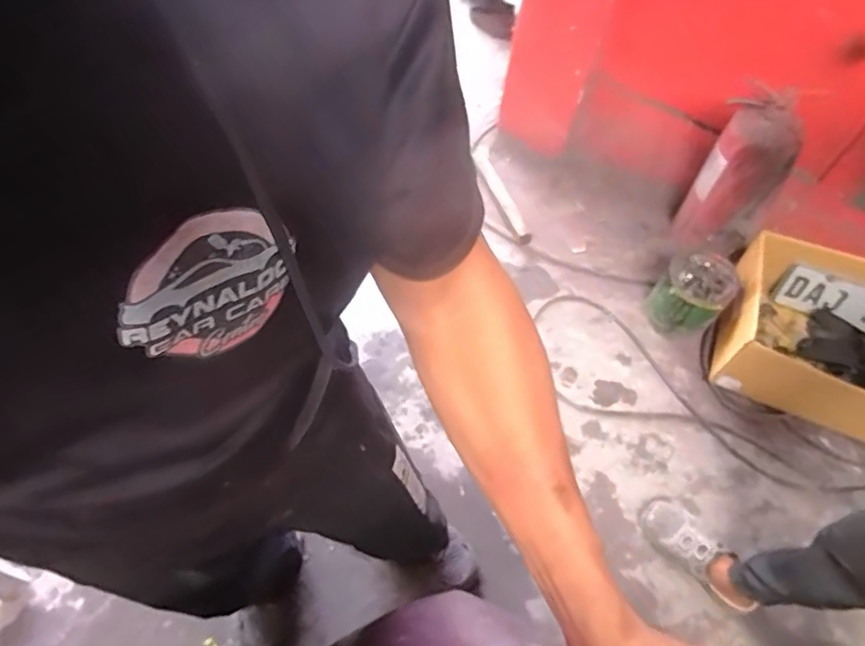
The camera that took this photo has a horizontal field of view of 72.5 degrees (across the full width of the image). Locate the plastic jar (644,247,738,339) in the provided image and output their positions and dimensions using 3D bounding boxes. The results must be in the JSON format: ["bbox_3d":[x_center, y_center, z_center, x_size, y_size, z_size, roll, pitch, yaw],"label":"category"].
[{"bbox_3d":[0.620,-0.064,1.433,0.144,0.187,0.153,2,60,-3],"label":"plastic jar"}]

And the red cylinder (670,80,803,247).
[{"bbox_3d":[0.730,-0.360,1.396,0.182,0.420,0.160,40,65,18],"label":"red cylinder"}]

